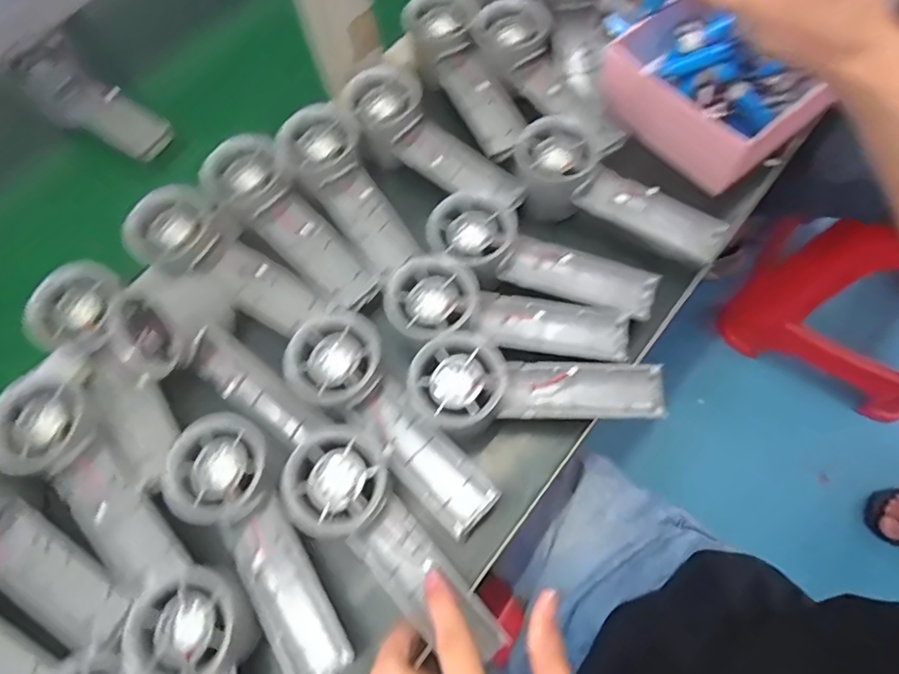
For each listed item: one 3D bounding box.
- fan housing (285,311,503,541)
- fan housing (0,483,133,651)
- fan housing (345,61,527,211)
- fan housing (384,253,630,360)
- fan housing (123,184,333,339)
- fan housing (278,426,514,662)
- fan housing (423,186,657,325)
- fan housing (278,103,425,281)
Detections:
[{"bbox_3d":[-0.036,0.051,0.341,0.056,0.023,0.158,-42,72,-13],"label":"fan housing"},{"bbox_3d":[-0.260,0.123,0.325,0.161,0.025,0.053,26,71,12],"label":"fan housing"},{"bbox_3d":[-0.011,-0.150,0.430,0.156,0.029,0.053,38,74,1],"label":"fan housing"},{"bbox_3d":[0.041,-0.019,0.364,0.157,0.032,0.055,5,68,4],"label":"fan housing"},{"bbox_3d":[-0.159,-0.051,0.386,0.140,0.034,0.060,34,73,14],"label":"fan housing"},{"bbox_3d":[-0.031,0.120,0.319,0.156,0.023,0.057,45,76,4],"label":"fan housing"},{"bbox_3d":[0.065,-0.058,0.379,0.156,0.029,0.055,15,69,8],"label":"fan housing"},{"bbox_3d":[-0.073,-0.109,0.417,0.058,0.035,0.145,-36,85,-11],"label":"fan housing"}]

